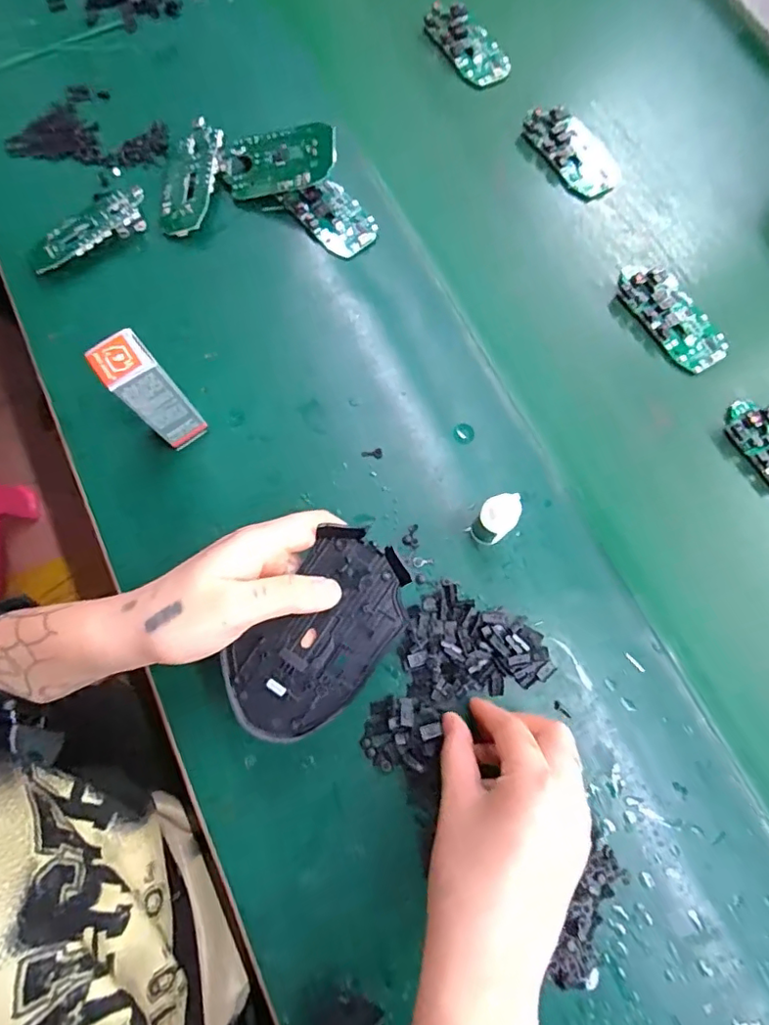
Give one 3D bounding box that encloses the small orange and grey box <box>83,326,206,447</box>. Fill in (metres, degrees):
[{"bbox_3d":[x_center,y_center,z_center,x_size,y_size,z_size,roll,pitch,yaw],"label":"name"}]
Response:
[{"bbox_3d":[-0.142,-0.070,0.339,0.031,0.098,0.026,-36,78,-11],"label":"small orange and grey box"}]

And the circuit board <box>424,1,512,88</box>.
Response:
[{"bbox_3d":[0.077,-0.421,0.488,0.048,0.012,0.088,-31,78,-10],"label":"circuit board"}]

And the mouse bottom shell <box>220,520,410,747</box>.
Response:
[{"bbox_3d":[-0.034,0.066,0.290,0.063,0.016,0.112,38,77,8],"label":"mouse bottom shell"}]

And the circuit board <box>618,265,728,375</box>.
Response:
[{"bbox_3d":[0.220,-0.152,0.418,0.047,0.014,0.098,-36,78,-11],"label":"circuit board"}]

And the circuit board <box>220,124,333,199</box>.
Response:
[{"bbox_3d":[-0.081,-0.269,0.417,0.097,0.008,0.044,1,102,22],"label":"circuit board"}]

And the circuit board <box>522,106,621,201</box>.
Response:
[{"bbox_3d":[0.156,-0.304,0.458,0.045,0.015,0.092,-40,79,-11],"label":"circuit board"}]

